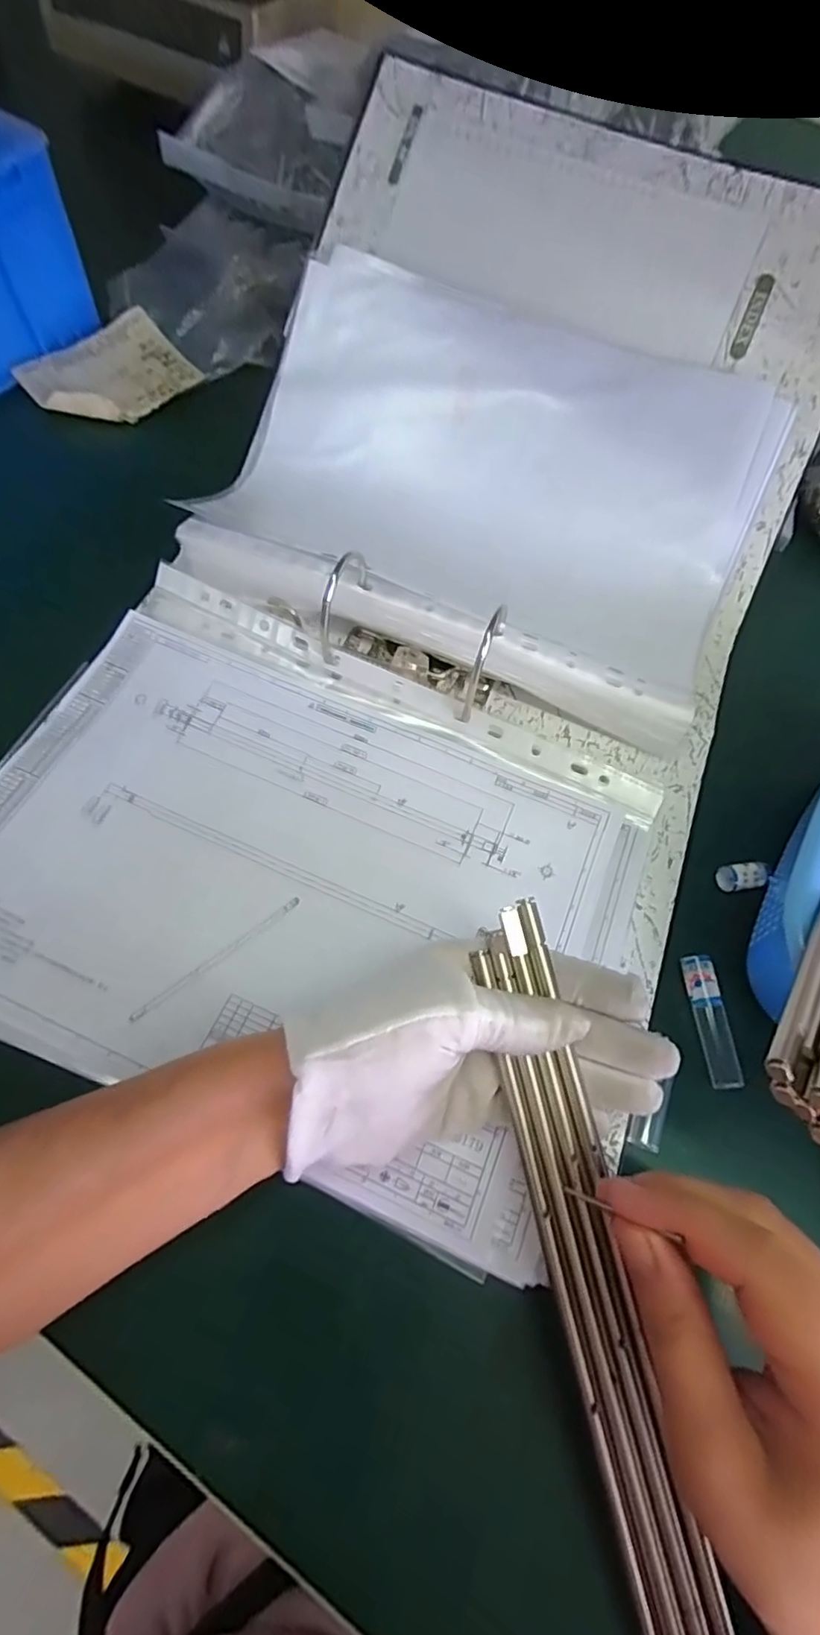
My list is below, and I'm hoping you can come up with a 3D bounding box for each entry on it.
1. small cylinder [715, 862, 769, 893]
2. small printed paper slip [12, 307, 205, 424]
[{"bbox_3d":[0.170,0.030,0.306,0.018,0.017,0.014,-3,67,-5],"label":"small cylinder"},{"bbox_3d":[-0.213,-0.316,0.424,0.106,0.014,0.080,-38,74,-18],"label":"small printed paper slip"}]

